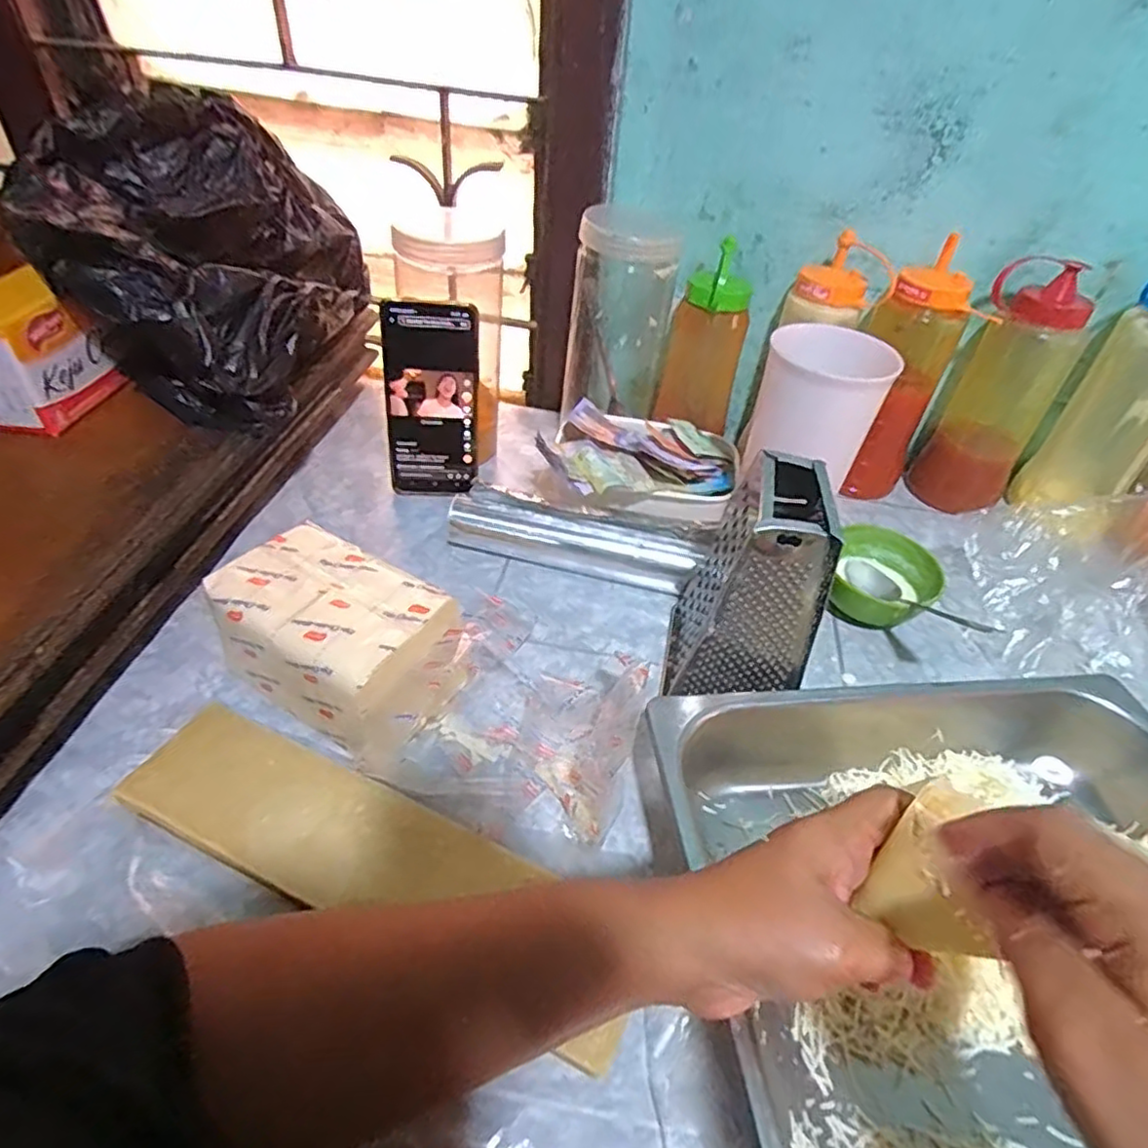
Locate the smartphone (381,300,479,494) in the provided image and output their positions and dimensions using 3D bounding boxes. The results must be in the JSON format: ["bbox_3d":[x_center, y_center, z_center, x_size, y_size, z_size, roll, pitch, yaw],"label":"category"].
[{"bbox_3d":[-0.122,-0.145,0.568,0.074,0.163,0.015,0,31,-10],"label":"smartphone"}]

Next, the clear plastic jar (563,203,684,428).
[{"bbox_3d":[0.043,-0.234,0.632,0.091,0.183,0.076,8,43,2],"label":"clear plastic jar"}]

